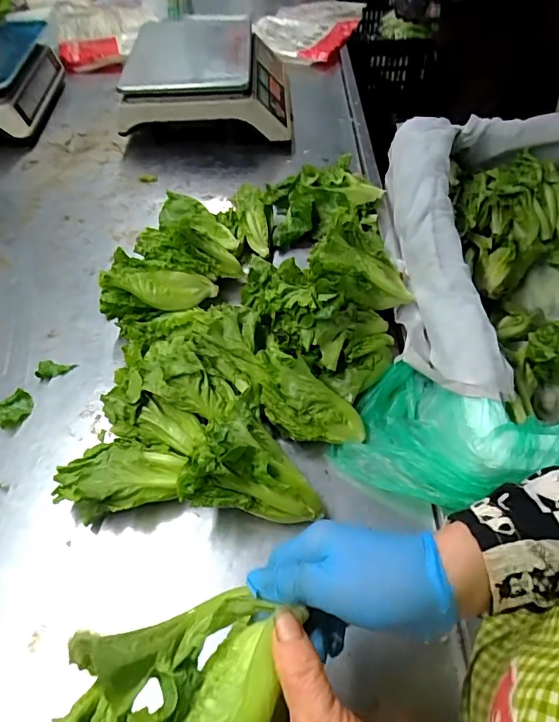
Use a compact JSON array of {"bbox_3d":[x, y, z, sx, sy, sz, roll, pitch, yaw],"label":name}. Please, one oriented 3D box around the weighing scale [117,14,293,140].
[{"bbox_3d":[-0.125,-0.576,0.957,0.294,0.113,0.386,1,51,2],"label":"weighing scale"}]

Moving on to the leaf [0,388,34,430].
[{"bbox_3d":[-0.299,0.055,0.536,0.038,0.007,0.044,29,57,23],"label":"leaf"}]

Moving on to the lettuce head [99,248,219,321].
[{"bbox_3d":[-0.150,-0.084,0.600,0.124,0.086,0.071,4,51,2],"label":"lettuce head"}]

